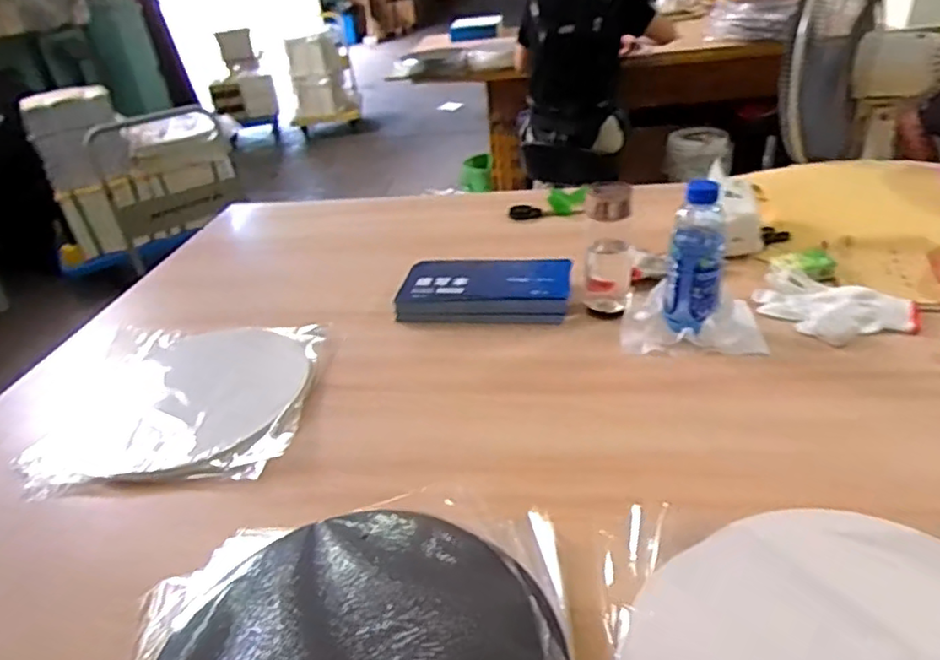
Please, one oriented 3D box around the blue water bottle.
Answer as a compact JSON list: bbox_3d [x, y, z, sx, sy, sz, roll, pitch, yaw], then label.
[{"bbox_3d":[0.292,-0.085,0.813,0.070,0.195,0.057,4,35,18],"label":"blue water bottle"}]

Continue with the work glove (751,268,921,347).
[{"bbox_3d":[0.492,-0.030,0.855,0.126,0.019,0.191,-32,40,-34],"label":"work glove"}]

